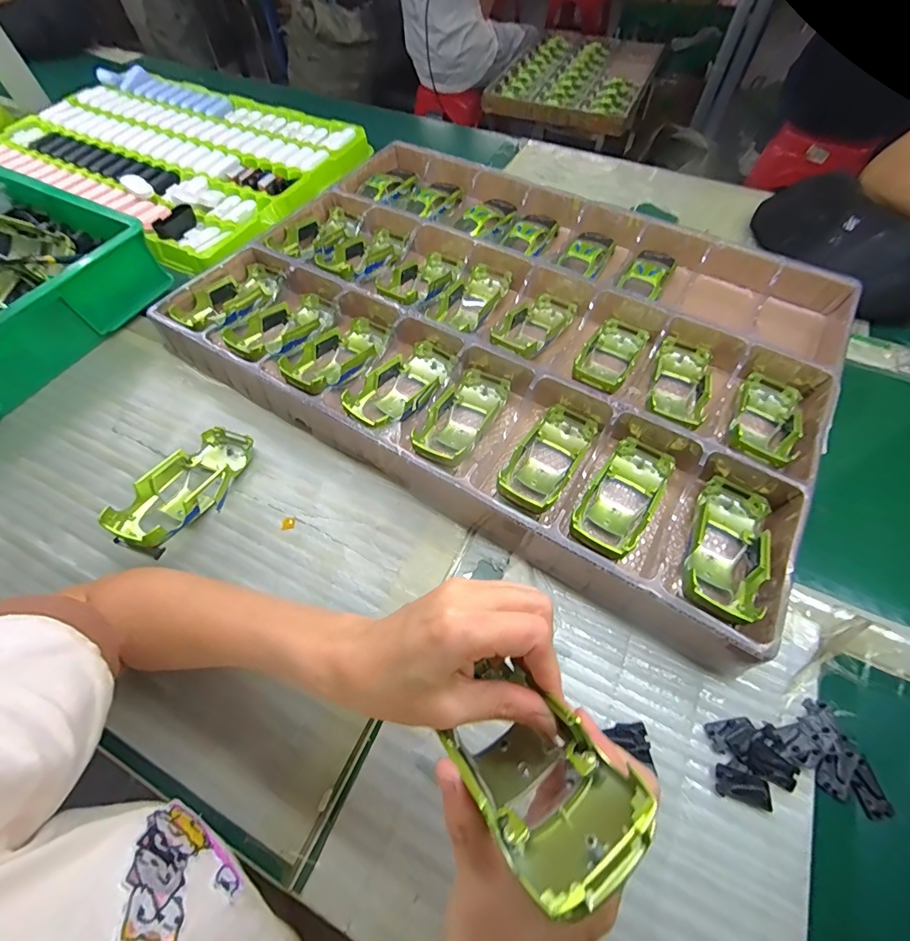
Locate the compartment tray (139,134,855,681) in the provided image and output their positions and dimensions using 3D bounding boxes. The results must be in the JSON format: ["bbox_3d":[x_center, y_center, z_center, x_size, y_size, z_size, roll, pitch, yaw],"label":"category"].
[{"bbox_3d":[0.055,-0.178,0.463,0.637,0.051,0.456,30,66,15],"label":"compartment tray"}]

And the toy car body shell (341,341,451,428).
[{"bbox_3d":[-0.050,-0.084,0.424,0.060,0.033,0.136,29,53,15],"label":"toy car body shell"}]

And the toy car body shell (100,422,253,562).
[{"bbox_3d":[-0.237,0.011,0.374,0.065,0.046,0.130,19,62,10],"label":"toy car body shell"}]

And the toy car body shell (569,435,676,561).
[{"bbox_3d":[0.146,0.023,0.358,0.055,0.031,0.131,34,55,17],"label":"toy car body shell"}]

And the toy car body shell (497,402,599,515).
[{"bbox_3d":[0.084,-0.011,0.380,0.053,0.034,0.133,31,51,16],"label":"toy car body shell"}]

